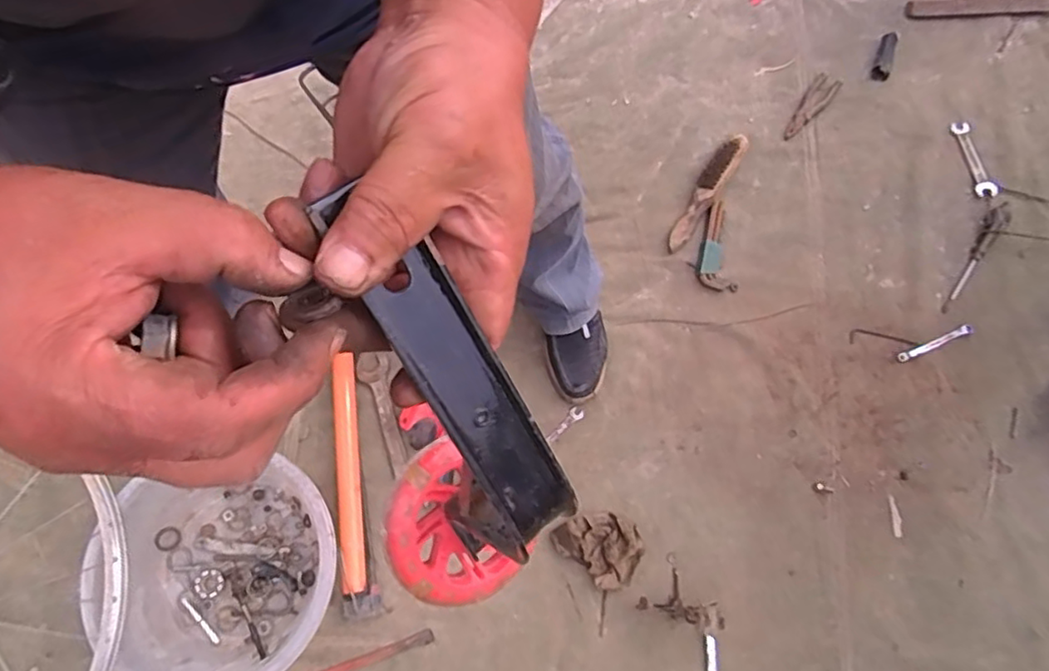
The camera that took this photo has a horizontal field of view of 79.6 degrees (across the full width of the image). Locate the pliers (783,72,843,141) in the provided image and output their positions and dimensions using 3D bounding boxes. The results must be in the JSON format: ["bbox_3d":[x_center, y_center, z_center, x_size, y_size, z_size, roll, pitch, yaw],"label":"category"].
[{"bbox_3d":[0.546,-0.435,1.203,0.046,0.014,0.166,36,77,10],"label":"pliers"}]

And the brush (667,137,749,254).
[{"bbox_3d":[0.329,-0.260,1.137,0.046,0.035,0.252,31,76,8],"label":"brush"}]

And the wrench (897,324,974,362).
[{"bbox_3d":[0.679,0.013,1.044,0.128,0.012,0.018,-25,77,5],"label":"wrench"}]

